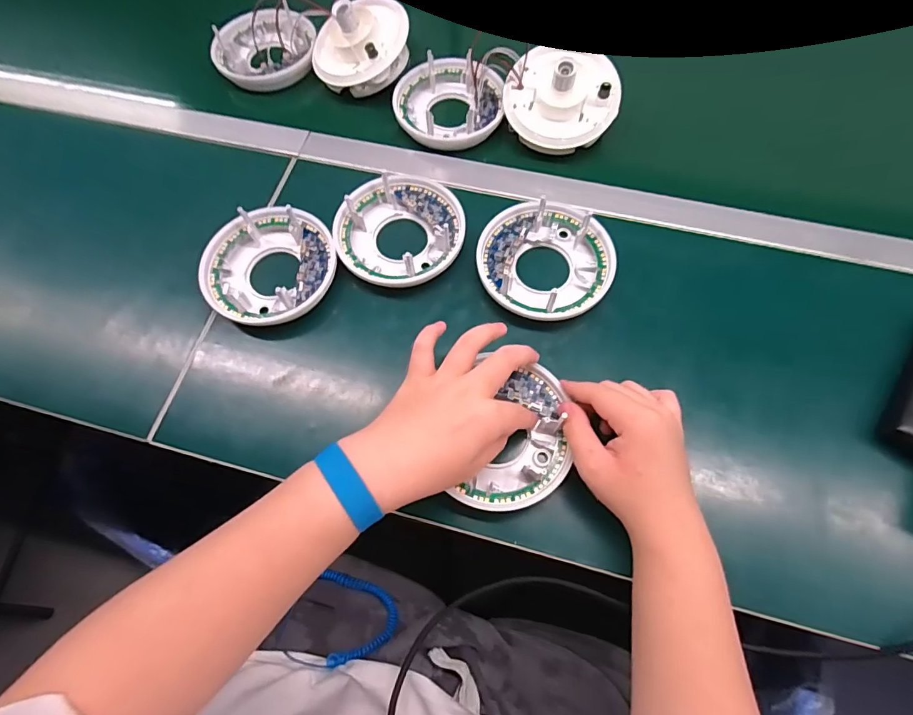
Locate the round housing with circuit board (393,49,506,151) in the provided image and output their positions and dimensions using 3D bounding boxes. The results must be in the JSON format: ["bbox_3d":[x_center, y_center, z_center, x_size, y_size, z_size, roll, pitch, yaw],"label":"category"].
[{"bbox_3d":[-0.008,-0.312,0.553,0.124,0.042,0.124,-1,67,2],"label":"round housing with circuit board"}]

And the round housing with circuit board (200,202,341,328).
[{"bbox_3d":[-0.188,-0.092,0.468,0.128,0.039,0.124,-1,67,2],"label":"round housing with circuit board"}]

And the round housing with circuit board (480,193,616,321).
[{"bbox_3d":[0.089,-0.099,0.463,0.130,0.035,0.124,-1,67,2],"label":"round housing with circuit board"}]

